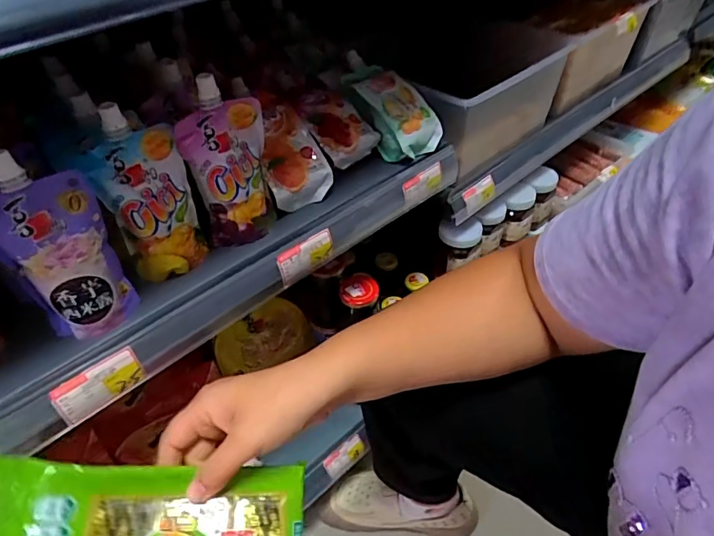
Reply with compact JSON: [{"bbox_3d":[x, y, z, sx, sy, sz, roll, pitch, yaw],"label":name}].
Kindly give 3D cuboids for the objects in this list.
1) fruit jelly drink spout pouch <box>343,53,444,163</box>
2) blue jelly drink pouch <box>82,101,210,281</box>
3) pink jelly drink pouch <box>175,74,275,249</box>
[{"bbox_3d":[0.041,-0.211,0.632,0.161,0.031,0.093,49,60,-6],"label":"fruit jelly drink spout pouch"},{"bbox_3d":[-0.188,-0.062,0.445,0.075,0.169,0.030,-22,47,-20],"label":"blue jelly drink pouch"},{"bbox_3d":[-0.123,-0.096,0.480,0.081,0.160,0.024,-23,47,-20],"label":"pink jelly drink pouch"}]

